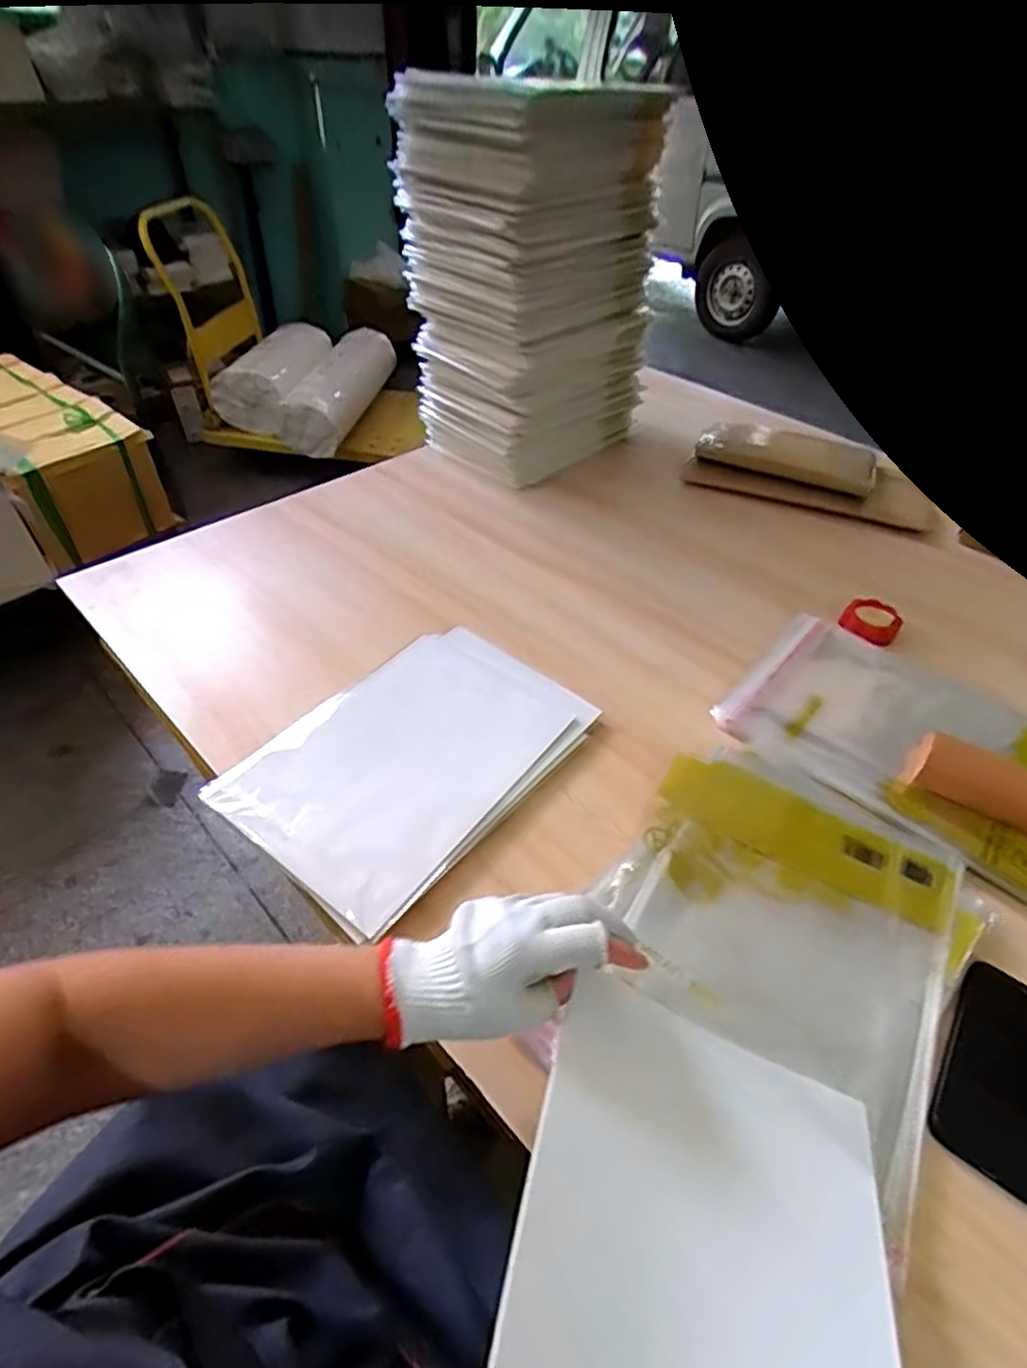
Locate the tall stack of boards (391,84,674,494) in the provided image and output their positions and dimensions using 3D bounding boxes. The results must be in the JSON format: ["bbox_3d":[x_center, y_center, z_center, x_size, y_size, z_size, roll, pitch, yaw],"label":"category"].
[{"bbox_3d":[0.022,-0.564,0.957,0.223,0.434,0.316,37,53,27],"label":"tall stack of boards"}]

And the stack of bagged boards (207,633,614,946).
[{"bbox_3d":[-0.096,0.059,0.646,0.234,0.019,0.332,32,51,26],"label":"stack of bagged boards"}]

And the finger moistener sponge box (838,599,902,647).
[{"bbox_3d":[0.442,-0.079,0.809,0.062,0.023,0.059,32,51,23],"label":"finger moistener sponge box"}]

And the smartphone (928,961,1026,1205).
[{"bbox_3d":[0.346,0.272,0.459,0.076,0.008,0.142,31,50,22],"label":"smartphone"}]

